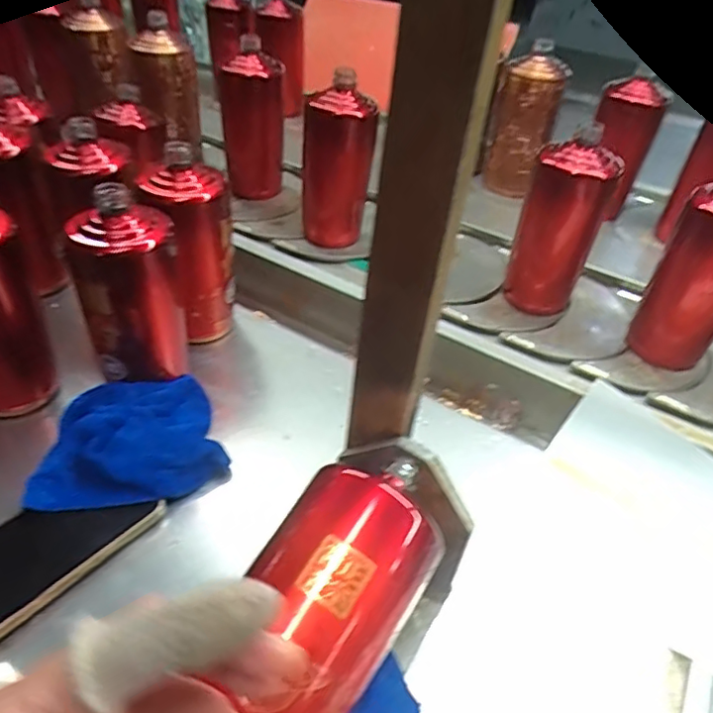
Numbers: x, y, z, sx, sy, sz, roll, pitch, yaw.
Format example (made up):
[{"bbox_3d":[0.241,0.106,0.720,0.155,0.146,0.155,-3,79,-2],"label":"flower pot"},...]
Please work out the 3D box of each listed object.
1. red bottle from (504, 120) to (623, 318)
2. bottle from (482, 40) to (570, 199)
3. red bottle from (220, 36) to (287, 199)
[{"bbox_3d":[0.210,-0.133,0.595,0.059,0.178,0.060,-17,46,-23],"label":"red bottle"},{"bbox_3d":[0.225,-0.311,0.779,0.083,0.192,0.065,17,43,12],"label":"bottle"},{"bbox_3d":[-0.128,-0.299,0.739,0.081,0.192,0.089,-2,42,-8],"label":"red bottle"}]

